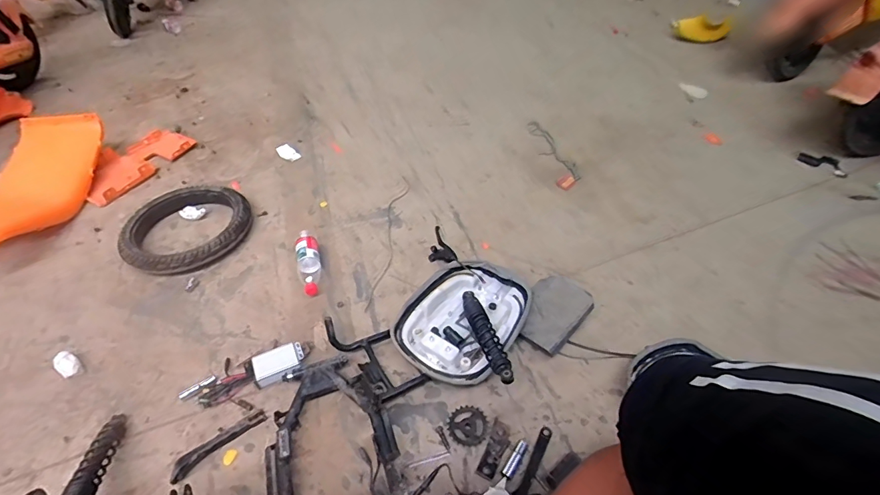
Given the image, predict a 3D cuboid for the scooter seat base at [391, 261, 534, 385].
[{"bbox_3d":[0.056,0.176,1.076,0.271,0.060,0.339,27,51,23],"label":"scooter seat base"}]

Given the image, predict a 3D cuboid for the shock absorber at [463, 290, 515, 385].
[{"bbox_3d":[0.103,0.196,0.998,0.043,0.044,0.285,-12,37,-11],"label":"shock absorber"}]

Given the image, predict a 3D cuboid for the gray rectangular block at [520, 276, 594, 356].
[{"bbox_3d":[0.272,0.158,1.046,0.136,0.031,0.175,31,75,33],"label":"gray rectangular block"}]

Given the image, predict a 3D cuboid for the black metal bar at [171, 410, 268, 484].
[{"bbox_3d":[-0.456,0.403,0.893,0.190,0.027,0.034,-33,54,-29],"label":"black metal bar"}]

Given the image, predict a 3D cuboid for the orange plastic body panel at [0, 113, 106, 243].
[{"bbox_3d":[-1.327,-0.190,1.368,0.301,0.141,0.638,-2,46,-3],"label":"orange plastic body panel"}]

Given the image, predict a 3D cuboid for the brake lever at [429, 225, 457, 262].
[{"bbox_3d":[0.016,-0.014,1.290,0.077,0.019,0.142,6,46,6],"label":"brake lever"}]

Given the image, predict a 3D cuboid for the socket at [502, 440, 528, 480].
[{"bbox_3d":[0.154,0.432,0.877,0.023,0.019,0.079,28,51,24],"label":"socket"}]

